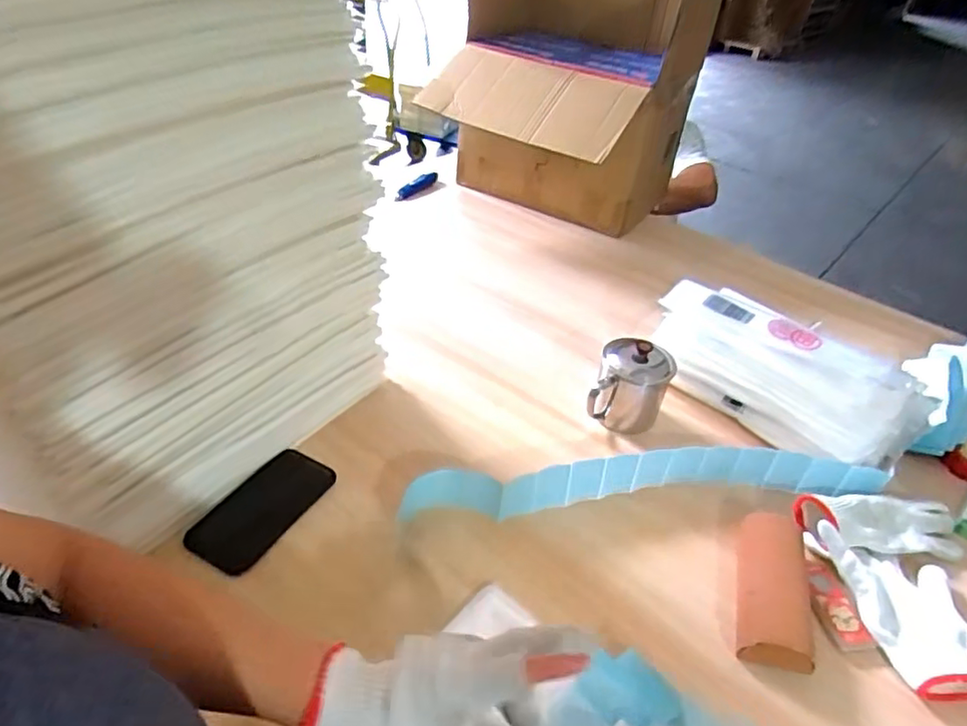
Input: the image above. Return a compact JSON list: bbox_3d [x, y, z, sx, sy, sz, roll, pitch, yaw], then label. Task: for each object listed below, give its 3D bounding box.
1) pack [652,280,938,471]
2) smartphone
[{"bbox_3d":[0.398,0.005,0.829,0.339,0.113,0.203,33,46,30],"label":"pack"},{"bbox_3d":[-0.226,0.149,0.642,0.074,0.006,0.153,31,45,11],"label":"smartphone"}]

